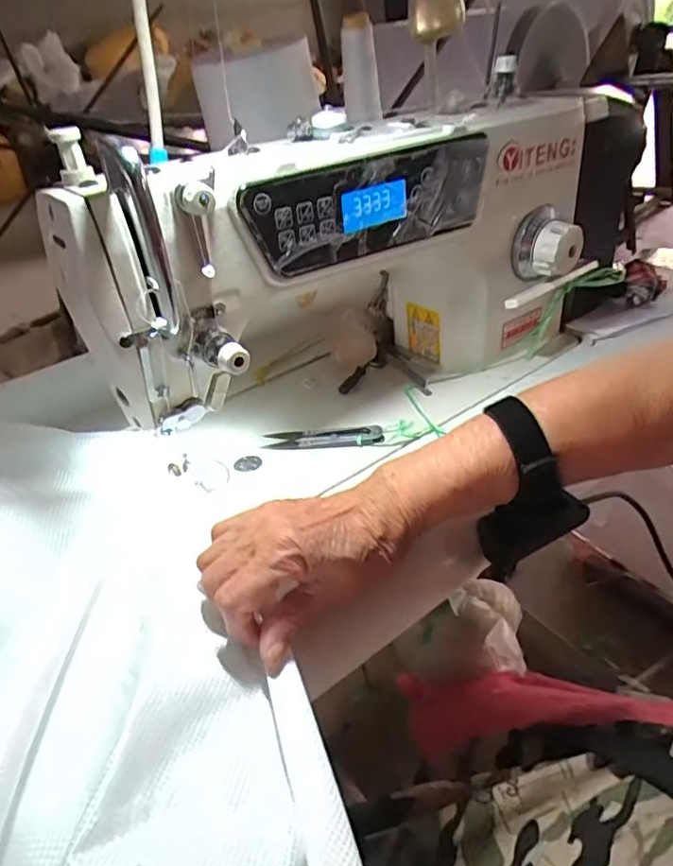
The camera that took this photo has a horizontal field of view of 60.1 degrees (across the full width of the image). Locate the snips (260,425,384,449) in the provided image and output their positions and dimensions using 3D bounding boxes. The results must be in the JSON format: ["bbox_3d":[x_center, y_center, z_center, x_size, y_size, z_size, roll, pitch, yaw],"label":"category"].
[{"bbox_3d":[-0.012,0.002,0.471,0.097,0.006,0.023,-1,34,10],"label":"snips"}]

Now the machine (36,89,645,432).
[{"bbox_3d":[0.042,-0.157,0.512,0.513,0.217,0.218,-25,37,-24],"label":"machine"}]

